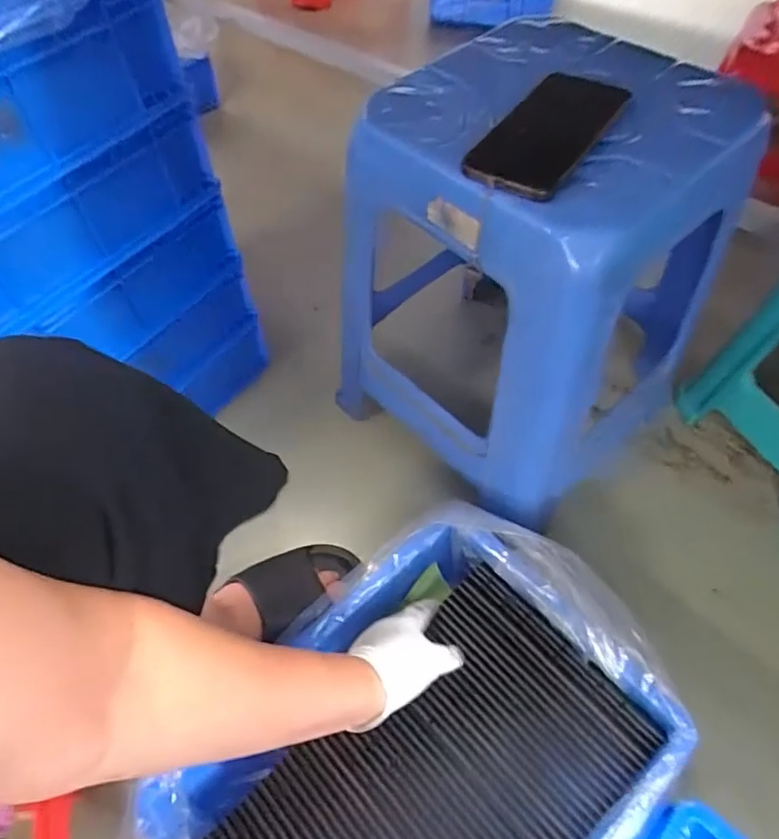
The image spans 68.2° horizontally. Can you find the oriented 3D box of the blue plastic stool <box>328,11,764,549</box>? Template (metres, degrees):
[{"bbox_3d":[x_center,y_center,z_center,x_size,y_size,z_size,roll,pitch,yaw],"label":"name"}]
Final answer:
[{"bbox_3d":[0.141,-0.140,0.631,0.310,0.396,0.317,-38,63,-19],"label":"blue plastic stool"}]

